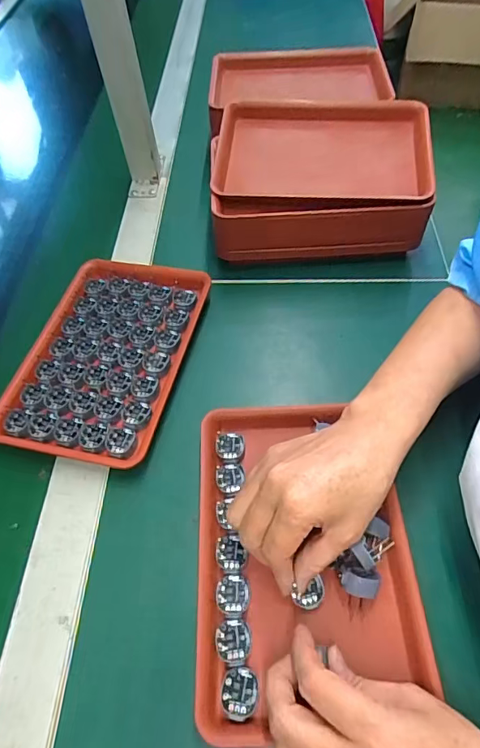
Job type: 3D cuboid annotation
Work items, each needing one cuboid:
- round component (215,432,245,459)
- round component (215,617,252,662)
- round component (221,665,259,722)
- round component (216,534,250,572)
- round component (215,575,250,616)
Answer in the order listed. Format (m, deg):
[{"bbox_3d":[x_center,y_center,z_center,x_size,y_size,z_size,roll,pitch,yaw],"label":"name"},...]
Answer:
[{"bbox_3d":[-0.009,0.065,0.405,0.025,0.009,0.024,0,56,1],"label":"round component"},{"bbox_3d":[-0.004,0.188,0.321,0.025,0.005,0.026,0,56,1],"label":"round component"},{"bbox_3d":[0.000,0.211,0.303,0.024,0.007,0.029,0,56,1],"label":"round component"},{"bbox_3d":[-0.007,0.139,0.354,0.023,0.005,0.027,-8,56,-5],"label":"round component"},{"bbox_3d":[-0.005,0.163,0.338,0.024,0.005,0.027,0,56,1],"label":"round component"}]

